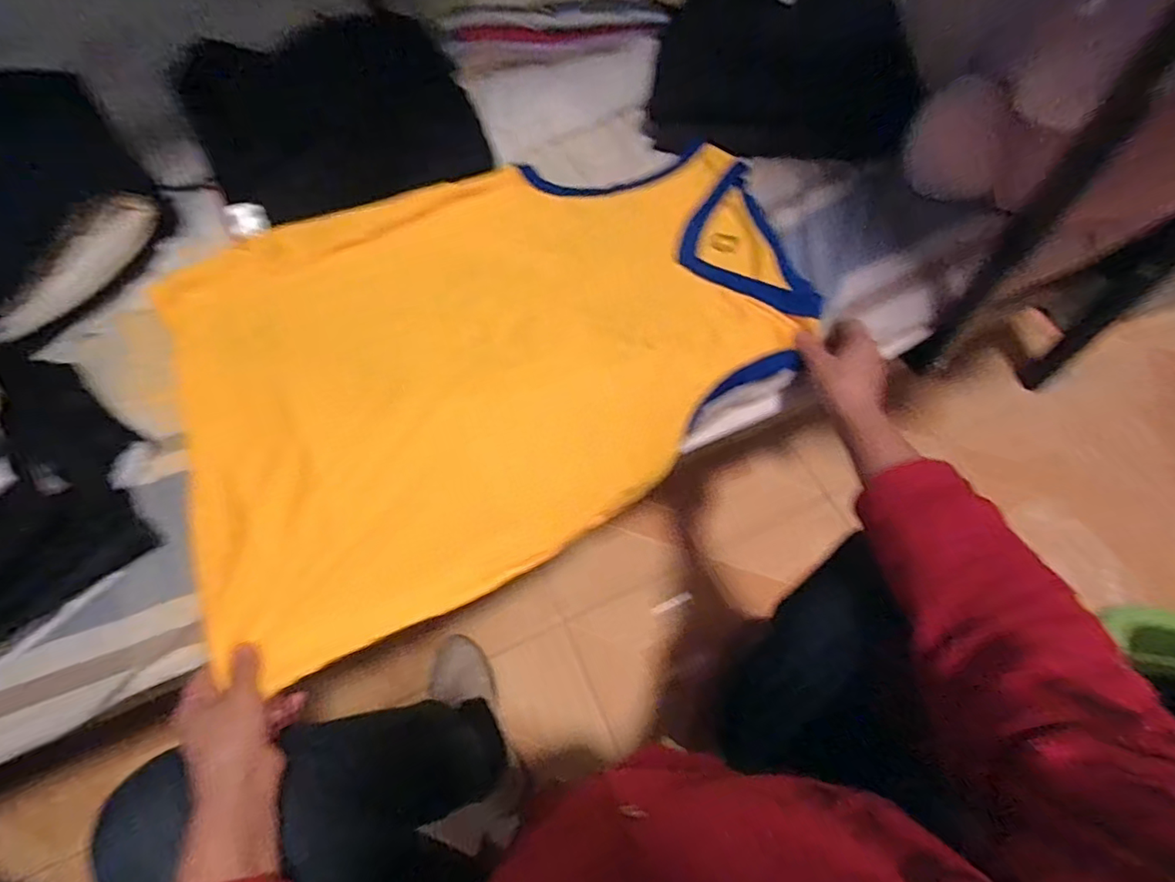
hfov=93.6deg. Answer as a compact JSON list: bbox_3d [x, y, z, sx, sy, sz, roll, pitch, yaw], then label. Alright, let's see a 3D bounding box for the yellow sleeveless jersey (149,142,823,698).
[{"bbox_3d":[-0.091,-0.102,0.605,0.627,0.123,0.429,-26,62,-12],"label":"yellow sleeveless jersey"}]

